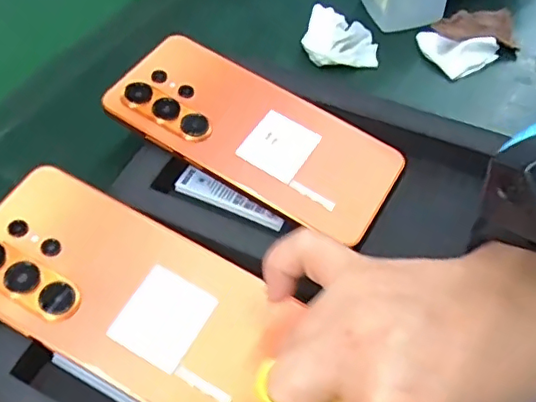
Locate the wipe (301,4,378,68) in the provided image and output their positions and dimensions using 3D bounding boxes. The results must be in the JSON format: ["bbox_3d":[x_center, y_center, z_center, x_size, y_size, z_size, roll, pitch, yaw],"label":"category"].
[{"bbox_3d":[0.054,-0.123,0.424,0.052,0.018,0.059,0,52,5],"label":"wipe"}]

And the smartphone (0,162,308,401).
[{"bbox_3d":[-0.067,0.043,0.270,0.161,0.008,0.078,30,59,11],"label":"smartphone"}]

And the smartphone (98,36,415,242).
[{"bbox_3d":[-0.006,-0.042,0.333,0.167,0.006,0.079,30,59,11],"label":"smartphone"}]

